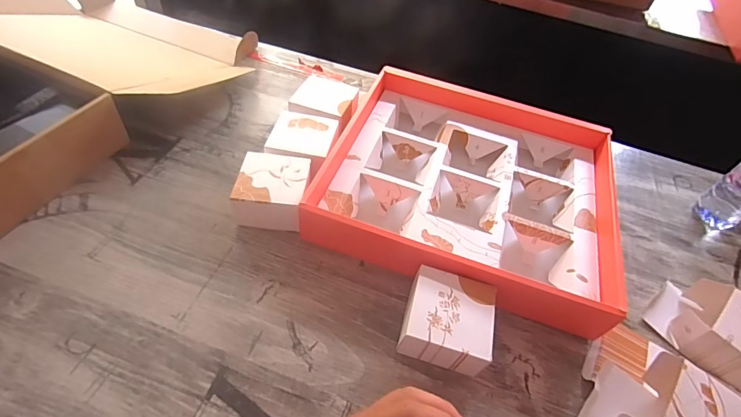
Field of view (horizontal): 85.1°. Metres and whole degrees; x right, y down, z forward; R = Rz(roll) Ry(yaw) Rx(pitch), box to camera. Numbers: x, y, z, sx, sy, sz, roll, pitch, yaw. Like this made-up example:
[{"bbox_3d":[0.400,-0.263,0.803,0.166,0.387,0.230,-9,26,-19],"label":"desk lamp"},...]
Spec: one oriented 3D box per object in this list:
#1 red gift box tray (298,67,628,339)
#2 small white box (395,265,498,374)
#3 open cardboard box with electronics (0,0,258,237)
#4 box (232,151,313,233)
[{"bbox_3d":[0.140,-0.044,0.565,0.361,0.060,0.345,17,52,8],"label":"red gift box tray"},{"bbox_3d":[0.082,0.124,0.436,0.090,0.054,0.096,14,51,6],"label":"small white box"},{"bbox_3d":[-0.501,-0.216,0.630,0.409,0.115,0.581,26,53,14],"label":"open cardboard box with electronics"},{"bbox_3d":[-0.128,-0.019,0.521,0.094,0.055,0.101,8,51,1],"label":"box"}]

